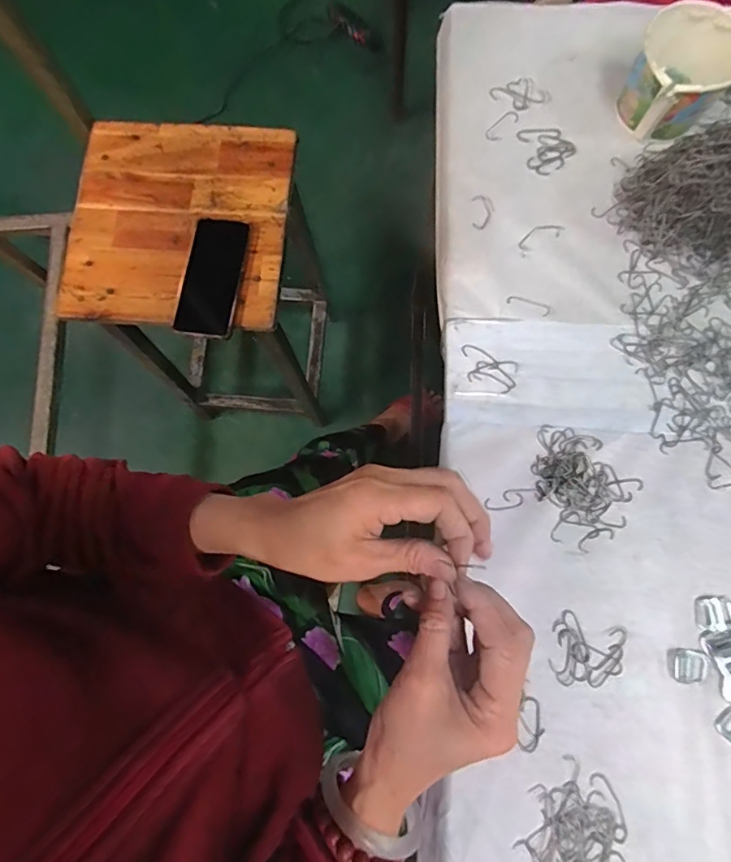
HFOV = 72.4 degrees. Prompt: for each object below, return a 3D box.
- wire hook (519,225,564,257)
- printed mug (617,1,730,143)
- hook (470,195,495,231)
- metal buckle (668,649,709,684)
[{"bbox_3d":[0.168,-0.188,0.483,0.051,0.004,0.020,-32,80,-5],"label":"wire hook"},{"bbox_3d":[0.299,-0.340,0.479,0.089,0.068,0.107,26,81,6],"label":"printed mug"},{"bbox_3d":[0.116,-0.216,0.493,0.023,0.004,0.036,-2,79,1],"label":"hook"},{"bbox_3d":[0.266,0.193,0.410,0.032,0.004,0.025,3,79,1],"label":"metal buckle"}]

